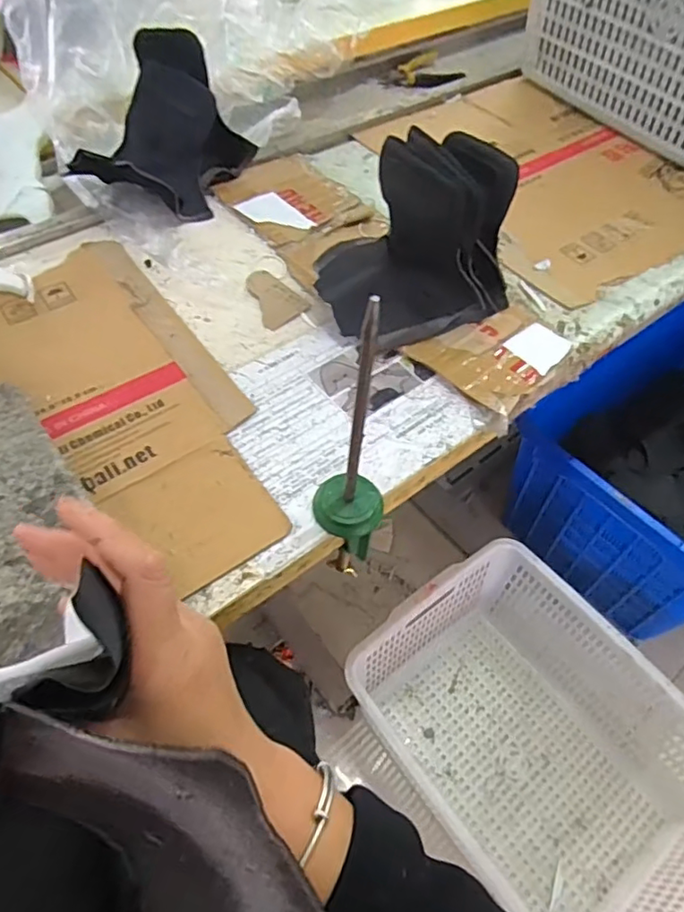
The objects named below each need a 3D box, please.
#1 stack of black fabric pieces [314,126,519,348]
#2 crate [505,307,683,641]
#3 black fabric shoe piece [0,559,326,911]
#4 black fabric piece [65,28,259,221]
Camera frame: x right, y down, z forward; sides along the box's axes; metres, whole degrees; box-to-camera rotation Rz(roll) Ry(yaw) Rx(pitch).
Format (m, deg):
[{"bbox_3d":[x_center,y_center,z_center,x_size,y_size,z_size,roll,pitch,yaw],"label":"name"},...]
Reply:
[{"bbox_3d":[0.085,-0.233,0.634,0.193,0.186,0.139,-19,57,-16],"label":"stack of black fabric pieces"},{"bbox_3d":[0.746,-0.020,1.242,0.741,0.315,0.473,-34,62,-24],"label":"crate"},{"bbox_3d":[-0.077,0.156,0.207,0.169,0.116,0.115,37,61,20],"label":"black fabric shoe piece"},{"bbox_3d":[-0.229,-0.407,0.744,0.136,0.145,0.202,24,56,14],"label":"black fabric piece"}]

